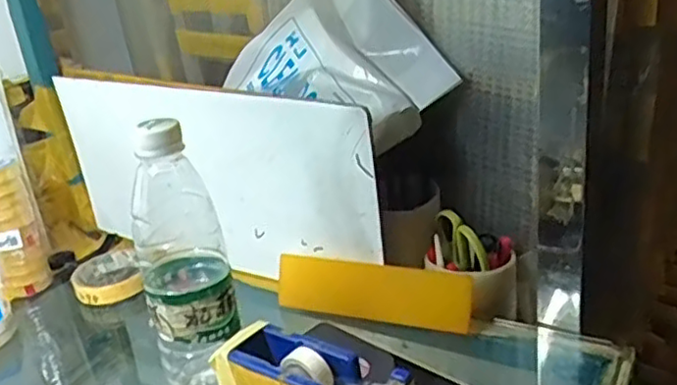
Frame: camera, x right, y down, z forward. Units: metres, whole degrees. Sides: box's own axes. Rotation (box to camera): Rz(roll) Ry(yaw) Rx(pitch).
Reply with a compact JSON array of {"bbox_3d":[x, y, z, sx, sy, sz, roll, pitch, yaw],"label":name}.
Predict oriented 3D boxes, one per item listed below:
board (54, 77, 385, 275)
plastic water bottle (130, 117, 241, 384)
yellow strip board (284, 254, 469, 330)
[{"bbox_3d":[-0.141,-0.018,0.699,0.417,0.186,0.013,9,28,32],"label":"board"},{"bbox_3d":[-0.111,0.058,0.492,0.061,0.224,0.070,-13,24,-14],"label":"plastic water bottle"},{"bbox_3d":[0.029,0.090,0.619,0.185,0.052,0.011,4,6,25],"label":"yellow strip board"}]

